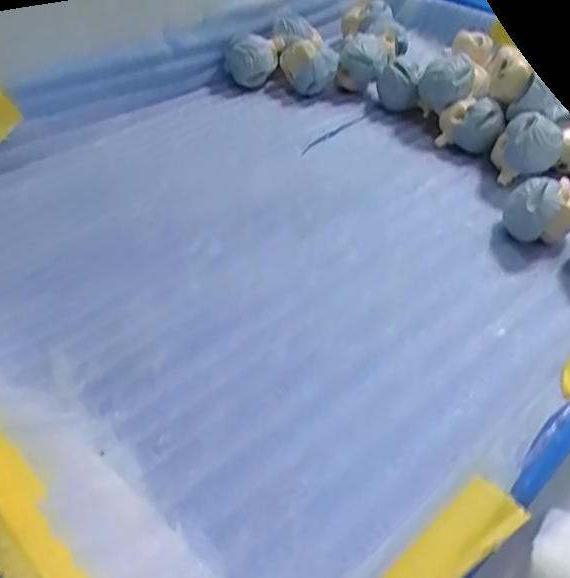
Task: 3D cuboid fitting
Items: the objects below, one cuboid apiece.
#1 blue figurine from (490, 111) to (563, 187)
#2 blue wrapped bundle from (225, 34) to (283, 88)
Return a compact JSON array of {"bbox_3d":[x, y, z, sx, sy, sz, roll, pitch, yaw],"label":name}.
[{"bbox_3d":[0.102,-0.061,0.252,0.025,0.027,0.026,21,50,16],"label":"blue figurine"},{"bbox_3d":[-0.015,-0.113,0.301,0.027,0.020,0.022,3,47,0],"label":"blue wrapped bundle"}]

